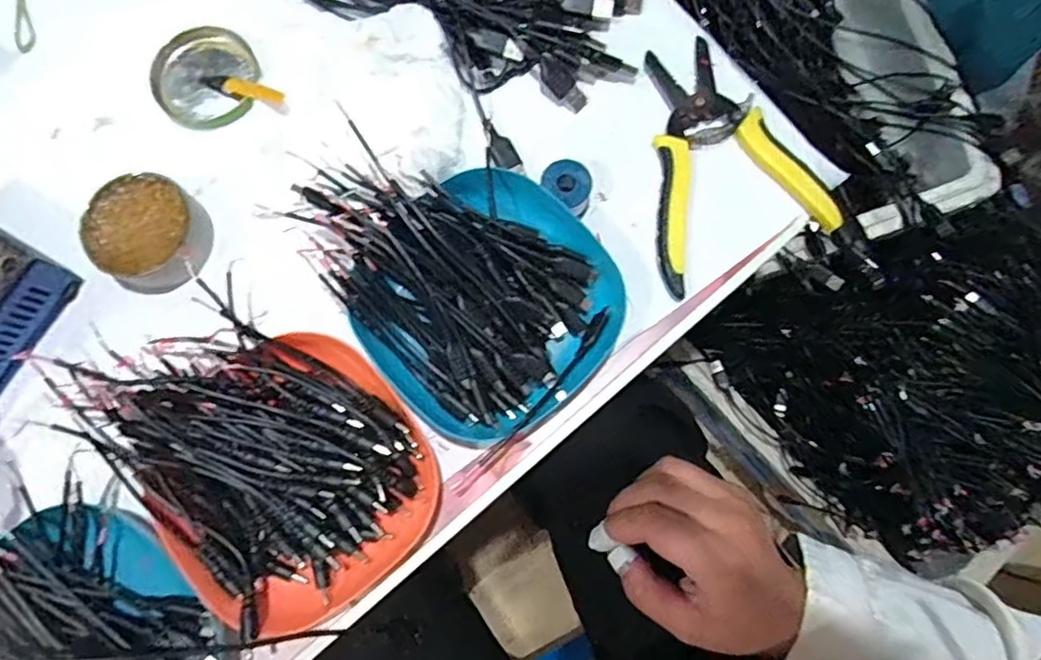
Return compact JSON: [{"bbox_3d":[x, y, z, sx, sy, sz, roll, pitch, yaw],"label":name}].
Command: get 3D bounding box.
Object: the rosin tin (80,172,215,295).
[{"bbox_3d":[-0.221,-0.056,0.374,0.059,0.028,0.065,3,80,-1],"label":"rosin tin"}]

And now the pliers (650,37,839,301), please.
[{"bbox_3d":[0.117,-0.110,0.396,0.110,0.017,0.148,-20,81,-5],"label":"pliers"}]

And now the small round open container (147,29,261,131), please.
[{"bbox_3d":[-0.202,-0.163,0.405,0.065,0.011,0.061,0,80,-1],"label":"small round open container"}]

